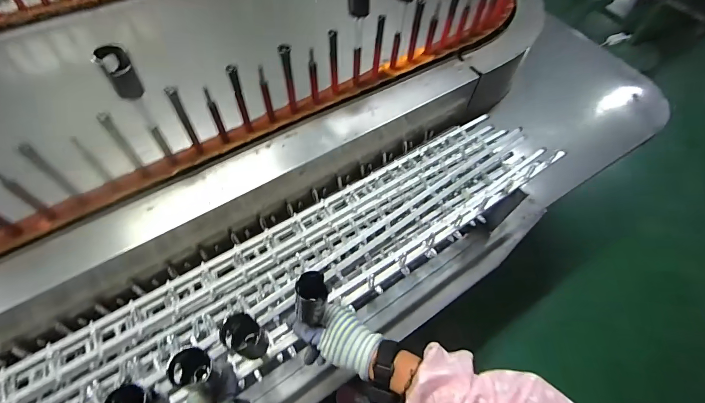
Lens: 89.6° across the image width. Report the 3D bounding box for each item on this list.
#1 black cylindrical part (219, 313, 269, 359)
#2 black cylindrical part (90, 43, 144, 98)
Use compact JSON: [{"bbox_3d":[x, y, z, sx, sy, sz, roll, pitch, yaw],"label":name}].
[{"bbox_3d":[-0.129,0.166,0.434,0.047,0.069,0.039,26,61,13],"label":"black cylindrical part"},{"bbox_3d":[-0.327,-0.185,0.498,0.039,0.070,0.039,1,58,-2],"label":"black cylindrical part"}]

